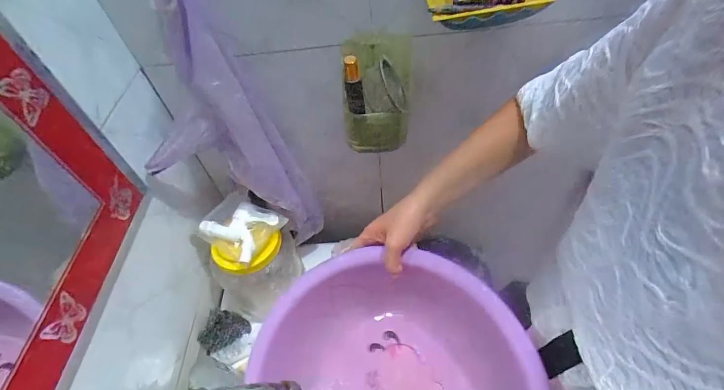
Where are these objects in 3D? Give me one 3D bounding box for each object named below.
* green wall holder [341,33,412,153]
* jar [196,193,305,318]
[{"bbox_3d":[0.021,-0.137,0.487,0.093,0.141,0.091,-1,52,5],"label":"green wall holder"},{"bbox_3d":[-0.184,0.092,0.590,0.137,0.168,0.132,-35,56,-20],"label":"jar"}]

